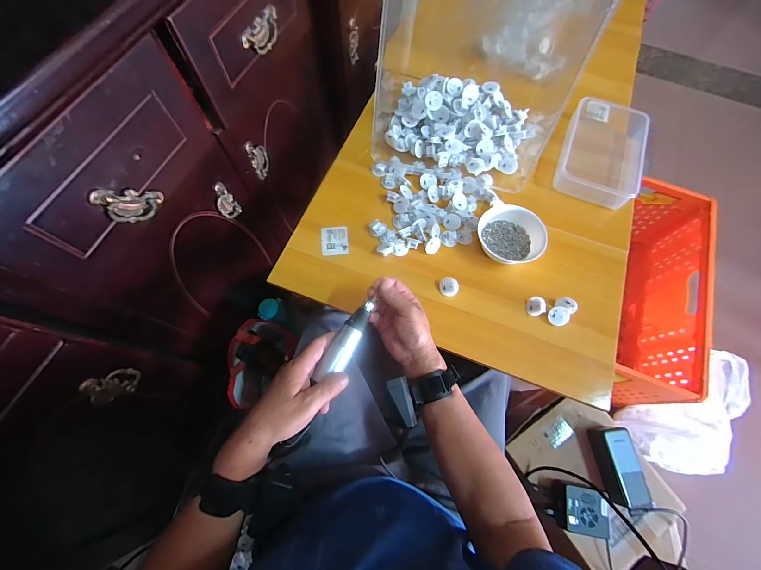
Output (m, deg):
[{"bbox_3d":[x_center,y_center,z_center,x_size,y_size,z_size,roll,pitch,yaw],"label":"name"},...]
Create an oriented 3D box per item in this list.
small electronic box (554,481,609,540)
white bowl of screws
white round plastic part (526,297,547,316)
[{"bbox_3d":[0.373,0.411,0.588,0.080,0.050,0.077,7,69,1],"label":"small electronic box"},{"bbox_3d":[0.237,-0.089,0.593,0.120,0.055,0.112,39,73,13],"label":"white bowl of screws"},{"bbox_3d":[0.272,0.037,0.558,0.013,0.032,0.033,15,72,-39],"label":"white round plastic part"}]

